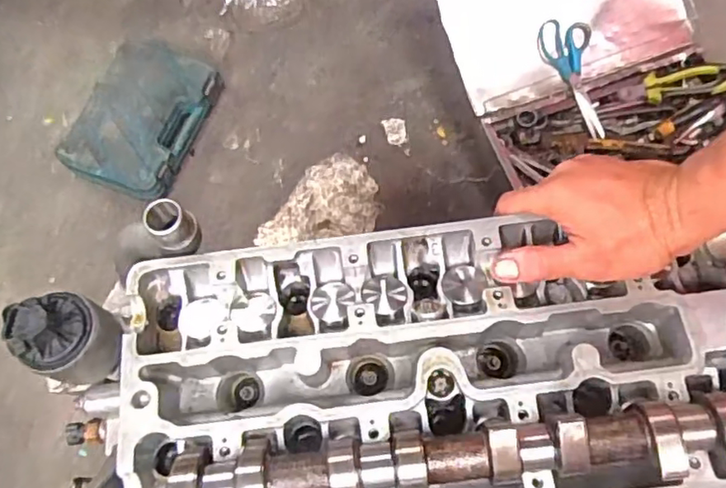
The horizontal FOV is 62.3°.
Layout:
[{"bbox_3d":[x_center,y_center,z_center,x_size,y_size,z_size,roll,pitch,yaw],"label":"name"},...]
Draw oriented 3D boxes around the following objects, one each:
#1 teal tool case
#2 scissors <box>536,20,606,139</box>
[{"bbox_3d":[-0.392,-0.225,1.067,0.197,0.071,0.282,23,73,9],"label":"teal tool case"},{"bbox_3d":[0.345,-0.267,0.968,0.093,0.017,0.197,-16,86,-4],"label":"scissors"}]

